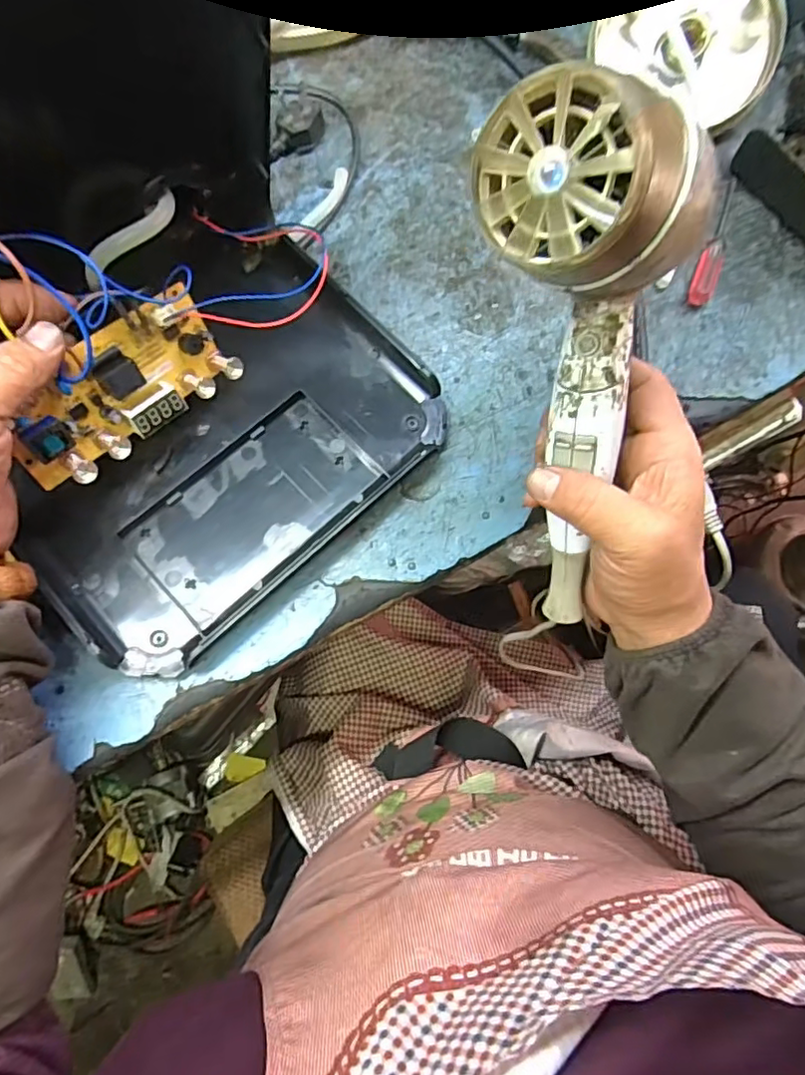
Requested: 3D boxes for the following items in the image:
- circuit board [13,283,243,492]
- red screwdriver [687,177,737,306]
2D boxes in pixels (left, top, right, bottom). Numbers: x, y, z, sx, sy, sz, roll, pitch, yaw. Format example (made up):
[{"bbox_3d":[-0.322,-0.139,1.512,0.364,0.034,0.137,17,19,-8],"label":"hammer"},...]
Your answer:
[{"bbox_3d":[-0.154,-0.082,0.329,0.126,0.061,0.020,-40,39,-23],"label":"circuit board"},{"bbox_3d":[0.229,-0.219,0.436,0.015,0.011,0.119,21,74,5],"label":"red screwdriver"}]

